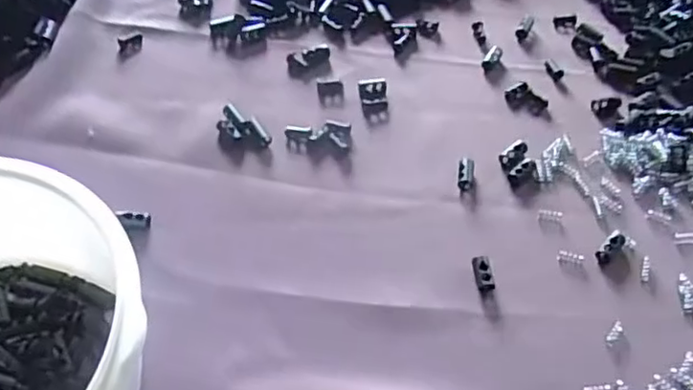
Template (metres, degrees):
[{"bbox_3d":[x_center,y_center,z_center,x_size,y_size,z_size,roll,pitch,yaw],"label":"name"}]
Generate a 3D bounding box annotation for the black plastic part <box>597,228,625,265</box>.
[{"bbox_3d":[0.145,0.029,0.350,0.009,0.006,0.022,39,77,21],"label":"black plastic part"}]

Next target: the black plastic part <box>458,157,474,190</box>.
[{"bbox_3d":[0.070,-0.013,0.378,0.008,0.005,0.023,10,55,4],"label":"black plastic part"}]

